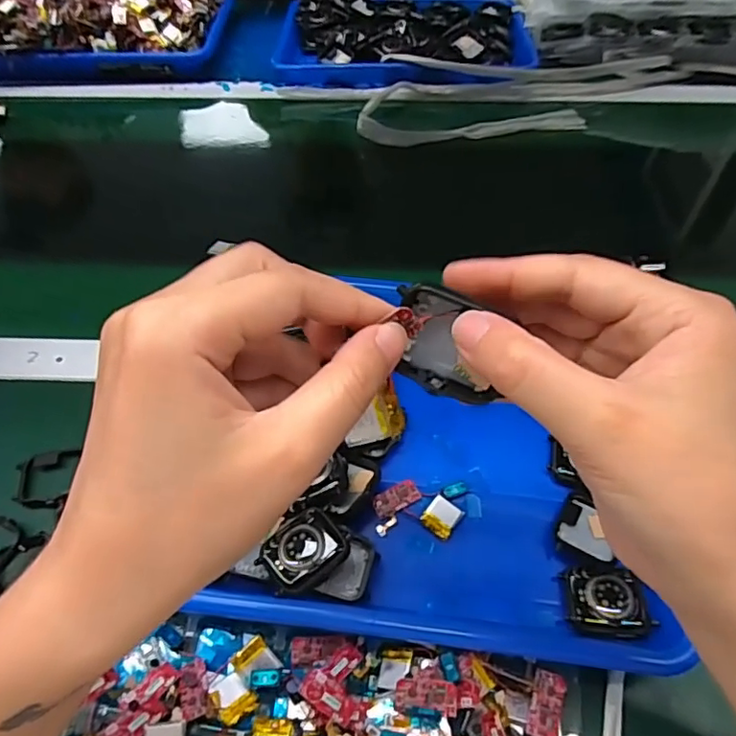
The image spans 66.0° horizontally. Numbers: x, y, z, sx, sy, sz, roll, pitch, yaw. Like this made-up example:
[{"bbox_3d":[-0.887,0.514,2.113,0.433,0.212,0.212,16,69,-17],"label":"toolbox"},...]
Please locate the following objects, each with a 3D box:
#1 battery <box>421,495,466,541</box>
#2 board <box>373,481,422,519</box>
[{"bbox_3d":[0.043,0.087,0.334,0.019,0.006,0.020,30,57,22],"label":"battery"},{"bbox_3d":[0.017,0.079,0.341,0.029,0.004,0.015,-27,56,-20],"label":"board"}]

